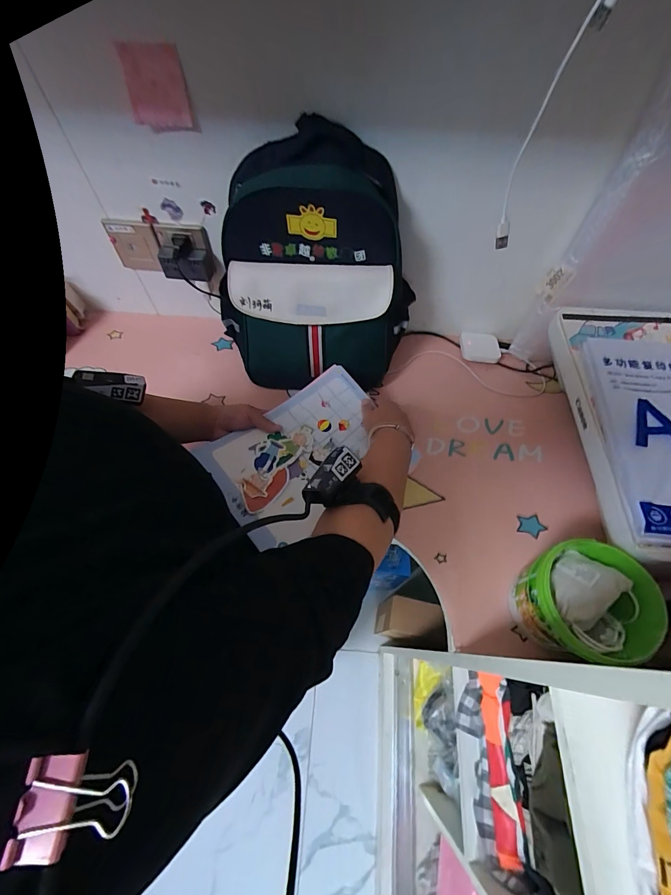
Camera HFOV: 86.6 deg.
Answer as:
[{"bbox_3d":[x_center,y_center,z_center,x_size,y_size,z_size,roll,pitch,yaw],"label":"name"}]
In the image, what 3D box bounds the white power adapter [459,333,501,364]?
[{"bbox_3d":[0.297,-0.198,0.723,0.079,0.034,0.053,4,61,0],"label":"white power adapter"}]

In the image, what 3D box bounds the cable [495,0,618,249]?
[{"bbox_3d":[0.180,-0.274,0.312,0.025,0.204,0.025,22,62,10],"label":"cable"}]

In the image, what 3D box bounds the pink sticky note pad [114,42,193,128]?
[{"bbox_3d":[-0.236,-0.472,0.467,0.081,0.076,0.011,11,45,9],"label":"pink sticky note pad"}]

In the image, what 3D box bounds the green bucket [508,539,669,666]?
[{"bbox_3d":[0.312,0.202,0.460,0.136,0.121,0.126,1,61,-2],"label":"green bucket"}]

